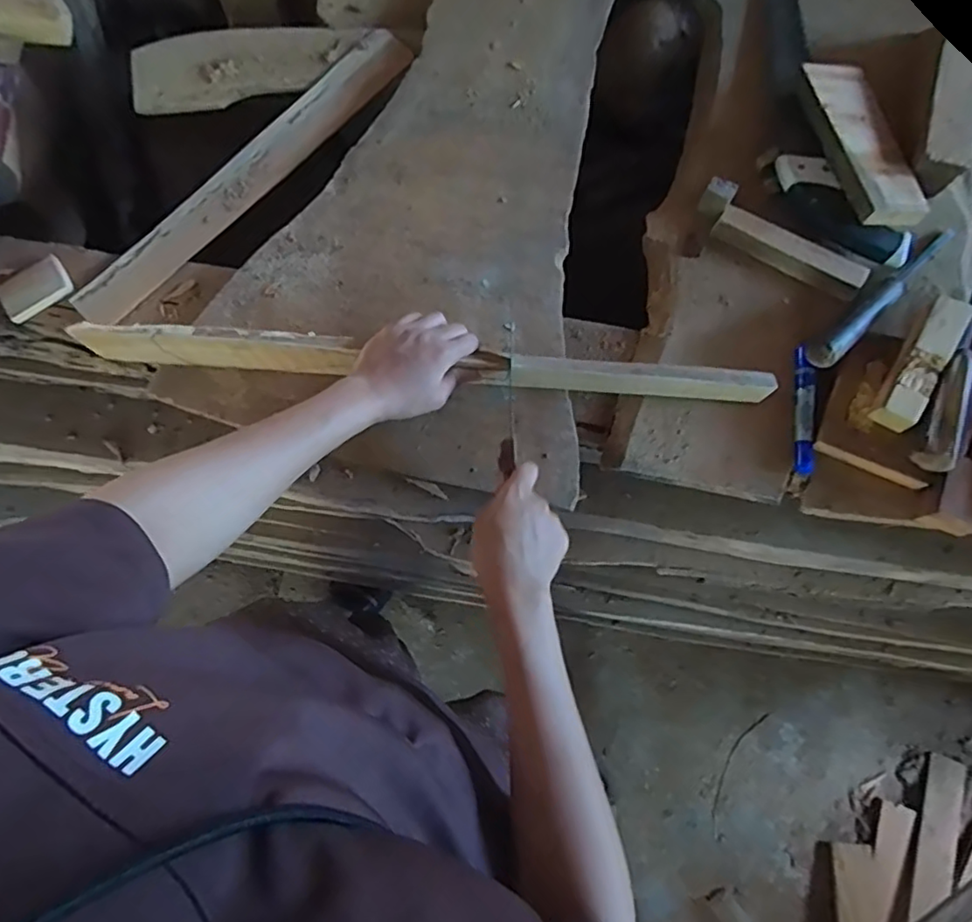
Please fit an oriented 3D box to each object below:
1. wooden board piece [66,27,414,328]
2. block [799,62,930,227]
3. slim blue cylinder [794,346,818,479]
[{"bbox_3d":[-0.284,-0.339,0.718,0.065,0.018,0.488,44,84,5],"label":"wooden board piece"},{"bbox_3d":[0.403,-0.342,0.646,0.077,0.019,0.205,-8,72,-5],"label":"block"},{"bbox_3d":[0.319,-0.052,0.605,0.017,0.022,0.133,5,76,1],"label":"slim blue cylinder"}]

